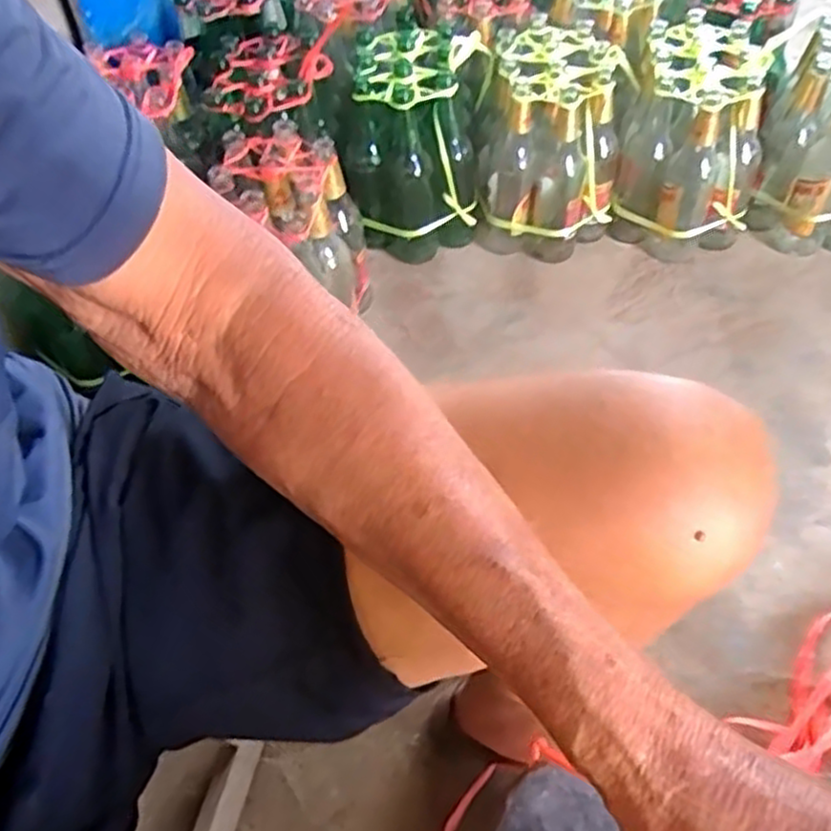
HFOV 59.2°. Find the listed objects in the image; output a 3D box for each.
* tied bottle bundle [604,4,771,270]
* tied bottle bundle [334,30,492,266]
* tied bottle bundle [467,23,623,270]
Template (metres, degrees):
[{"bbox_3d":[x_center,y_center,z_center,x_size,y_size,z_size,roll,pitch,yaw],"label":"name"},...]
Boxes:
[{"bbox_3d":[0.425,-0.417,1.122,0.209,0.271,0.235,18,55,12],"label":"tied bottle bundle"},{"bbox_3d":[0.000,-0.451,1.157,0.208,0.259,0.312,4,53,2],"label":"tied bottle bundle"},{"bbox_3d":[0.204,-0.416,1.127,0.202,0.263,0.243,6,53,4],"label":"tied bottle bundle"}]

